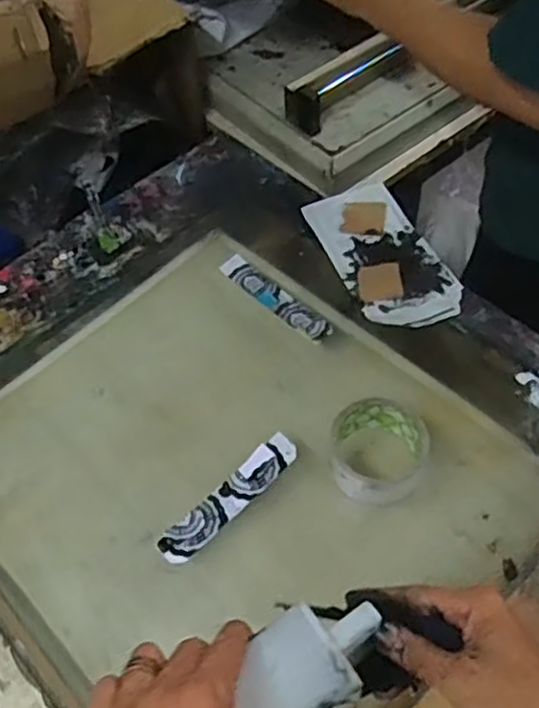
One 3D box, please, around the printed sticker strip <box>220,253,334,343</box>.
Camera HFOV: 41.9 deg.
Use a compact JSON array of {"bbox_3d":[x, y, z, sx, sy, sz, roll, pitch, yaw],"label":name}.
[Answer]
[{"bbox_3d":[0.005,-0.063,0.796,0.151,0.008,0.033,39,69,22],"label":"printed sticker strip"}]

